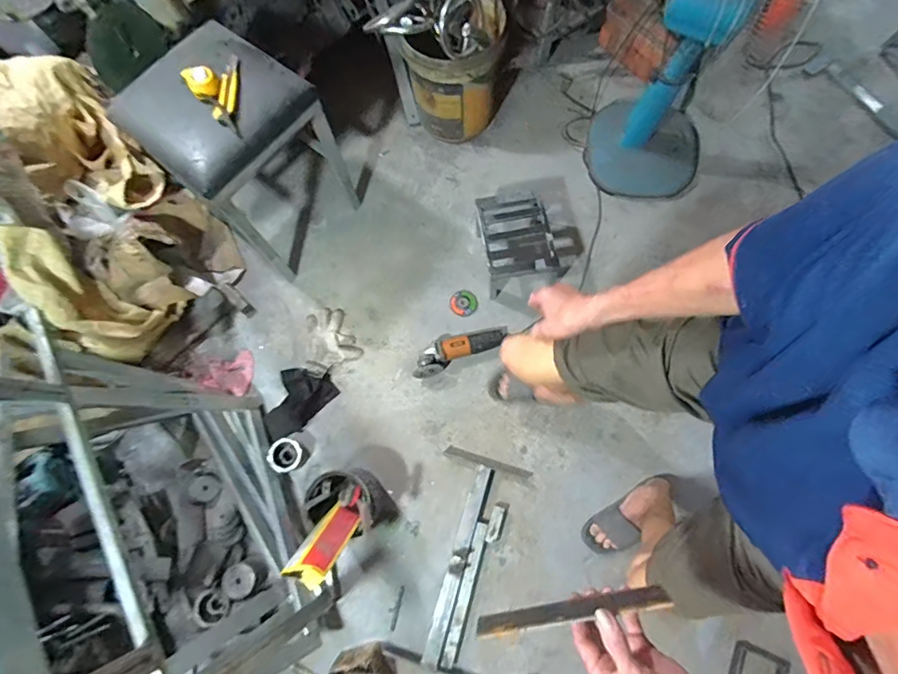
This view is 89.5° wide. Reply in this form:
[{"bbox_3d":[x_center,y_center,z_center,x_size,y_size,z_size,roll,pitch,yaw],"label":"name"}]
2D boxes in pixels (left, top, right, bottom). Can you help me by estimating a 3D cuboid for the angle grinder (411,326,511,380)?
[{"bbox_3d":[0.036,0.035,1.334,0.298,0.075,0.073,-25,76,-5],"label":"angle grinder"}]

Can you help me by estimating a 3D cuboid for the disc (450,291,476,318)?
[{"bbox_3d":[0.044,-0.105,1.402,0.078,0.013,0.082,0,75,1],"label":"disc"}]

